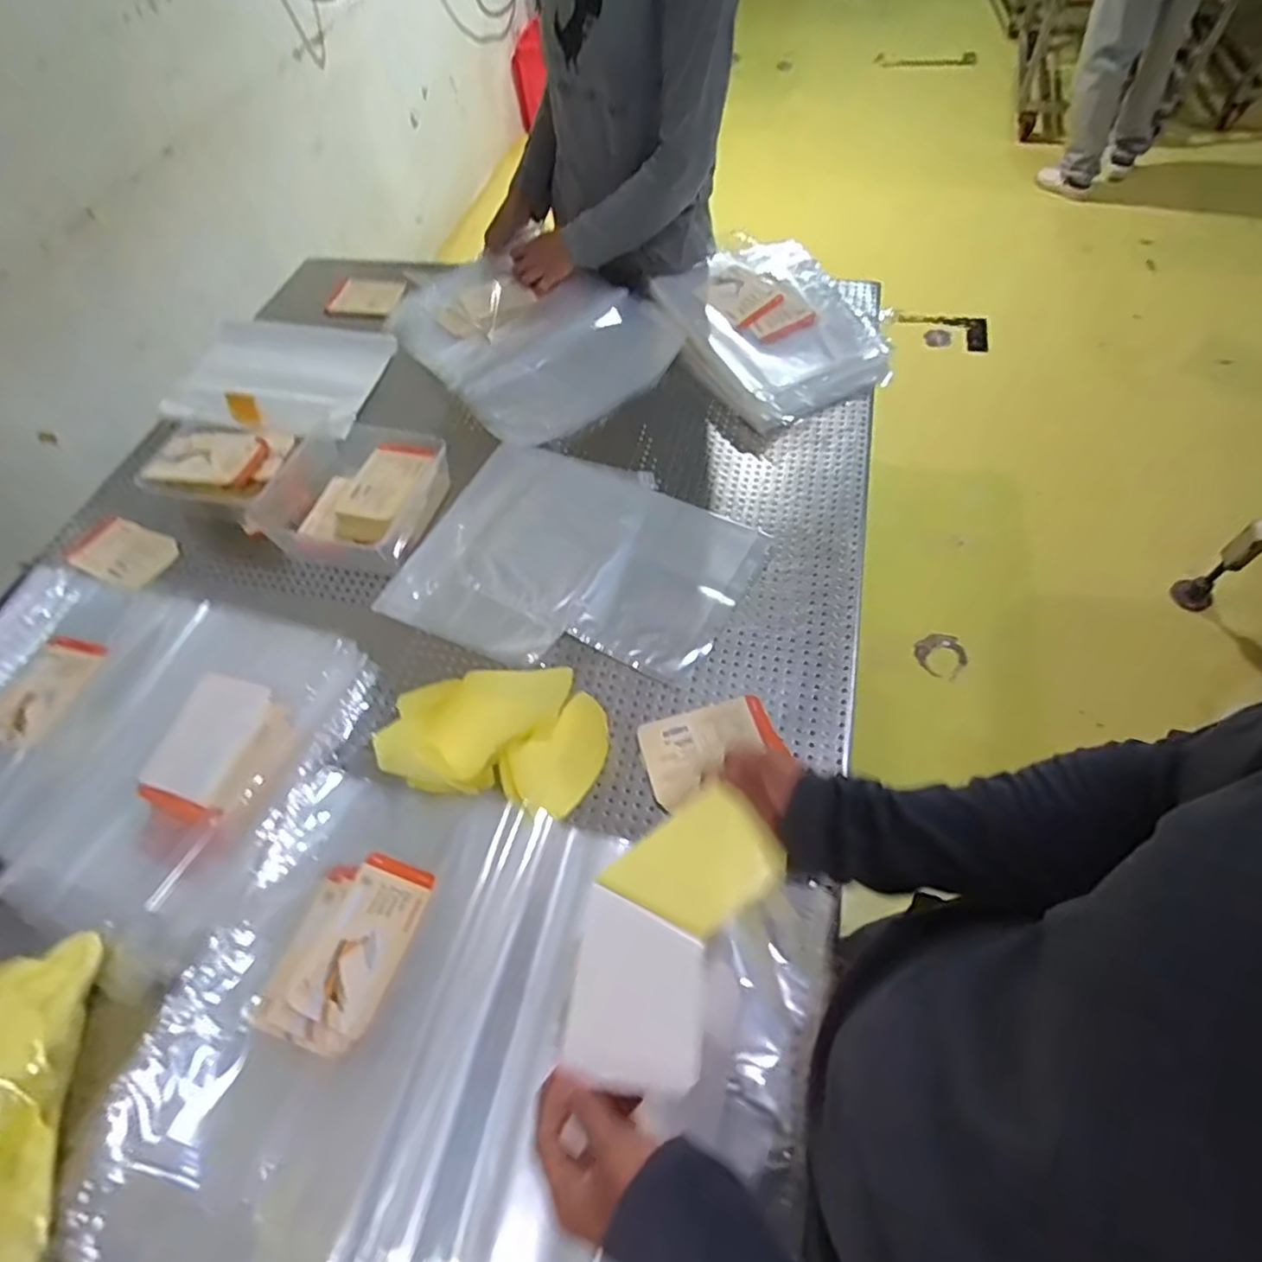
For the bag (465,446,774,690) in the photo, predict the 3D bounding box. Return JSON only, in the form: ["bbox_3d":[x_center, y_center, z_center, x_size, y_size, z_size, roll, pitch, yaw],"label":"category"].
[{"bbox_3d":[-0.036,-0.097,0.779,0.352,0.017,0.233,24,62,19],"label":"bag"}]

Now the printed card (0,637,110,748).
[{"bbox_3d":[-0.674,0.065,0.733,0.089,0.009,0.127,17,65,9],"label":"printed card"}]

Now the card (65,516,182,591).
[{"bbox_3d":[-0.670,-0.105,0.847,0.142,0.009,0.084,18,65,14],"label":"card"}]

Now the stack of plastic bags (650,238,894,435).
[{"bbox_3d":[0.202,-0.458,0.968,0.284,0.091,0.369,-21,58,-9],"label":"stack of plastic bags"}]

